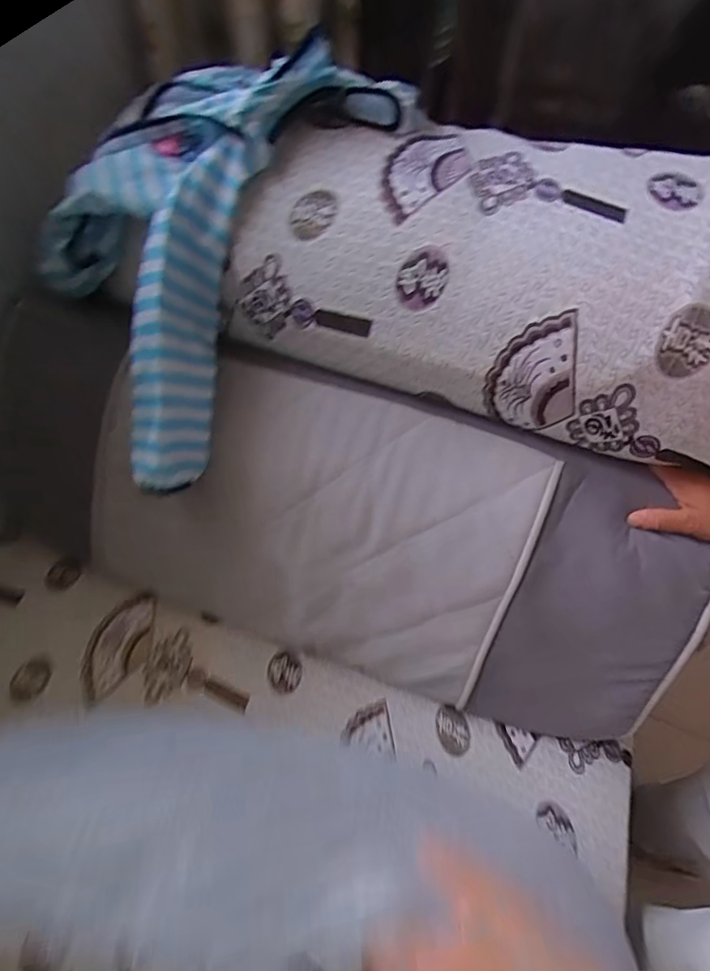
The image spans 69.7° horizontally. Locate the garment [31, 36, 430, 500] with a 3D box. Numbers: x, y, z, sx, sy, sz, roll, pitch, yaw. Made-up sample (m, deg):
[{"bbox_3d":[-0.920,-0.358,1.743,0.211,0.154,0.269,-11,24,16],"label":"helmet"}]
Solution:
[{"bbox_3d":[-0.178,-0.273,0.583,0.273,0.310,0.385,34,56,23],"label":"garment"}]

